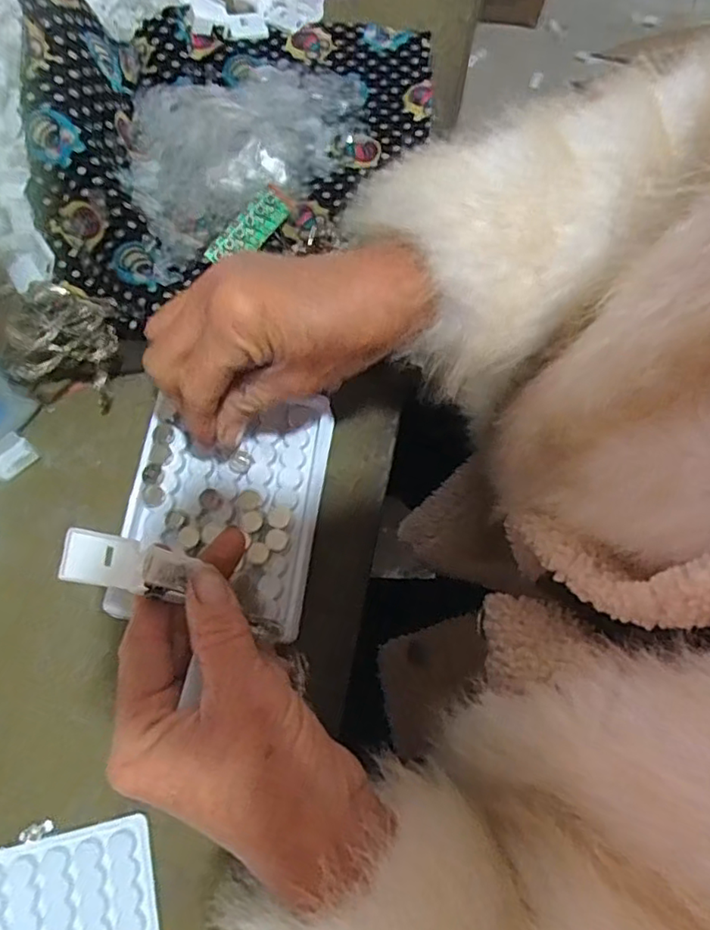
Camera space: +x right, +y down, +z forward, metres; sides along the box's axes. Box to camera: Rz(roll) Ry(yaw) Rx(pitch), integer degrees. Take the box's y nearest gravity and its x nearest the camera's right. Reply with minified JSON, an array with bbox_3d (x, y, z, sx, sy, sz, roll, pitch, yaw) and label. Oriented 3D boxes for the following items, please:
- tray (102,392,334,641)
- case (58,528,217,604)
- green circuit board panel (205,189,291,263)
[{"bbox_3d":[-0.069,0.020,0.318,0.097,0.014,0.121,8,74,2],"label":"tray"},{"bbox_3d":[-0.088,0.039,0.237,0.049,0.009,0.020,20,70,-38],"label":"case"},{"bbox_3d":[-0.066,-0.146,0.381,0.059,0.022,0.006,-48,39,-6],"label":"green circuit board panel"}]

